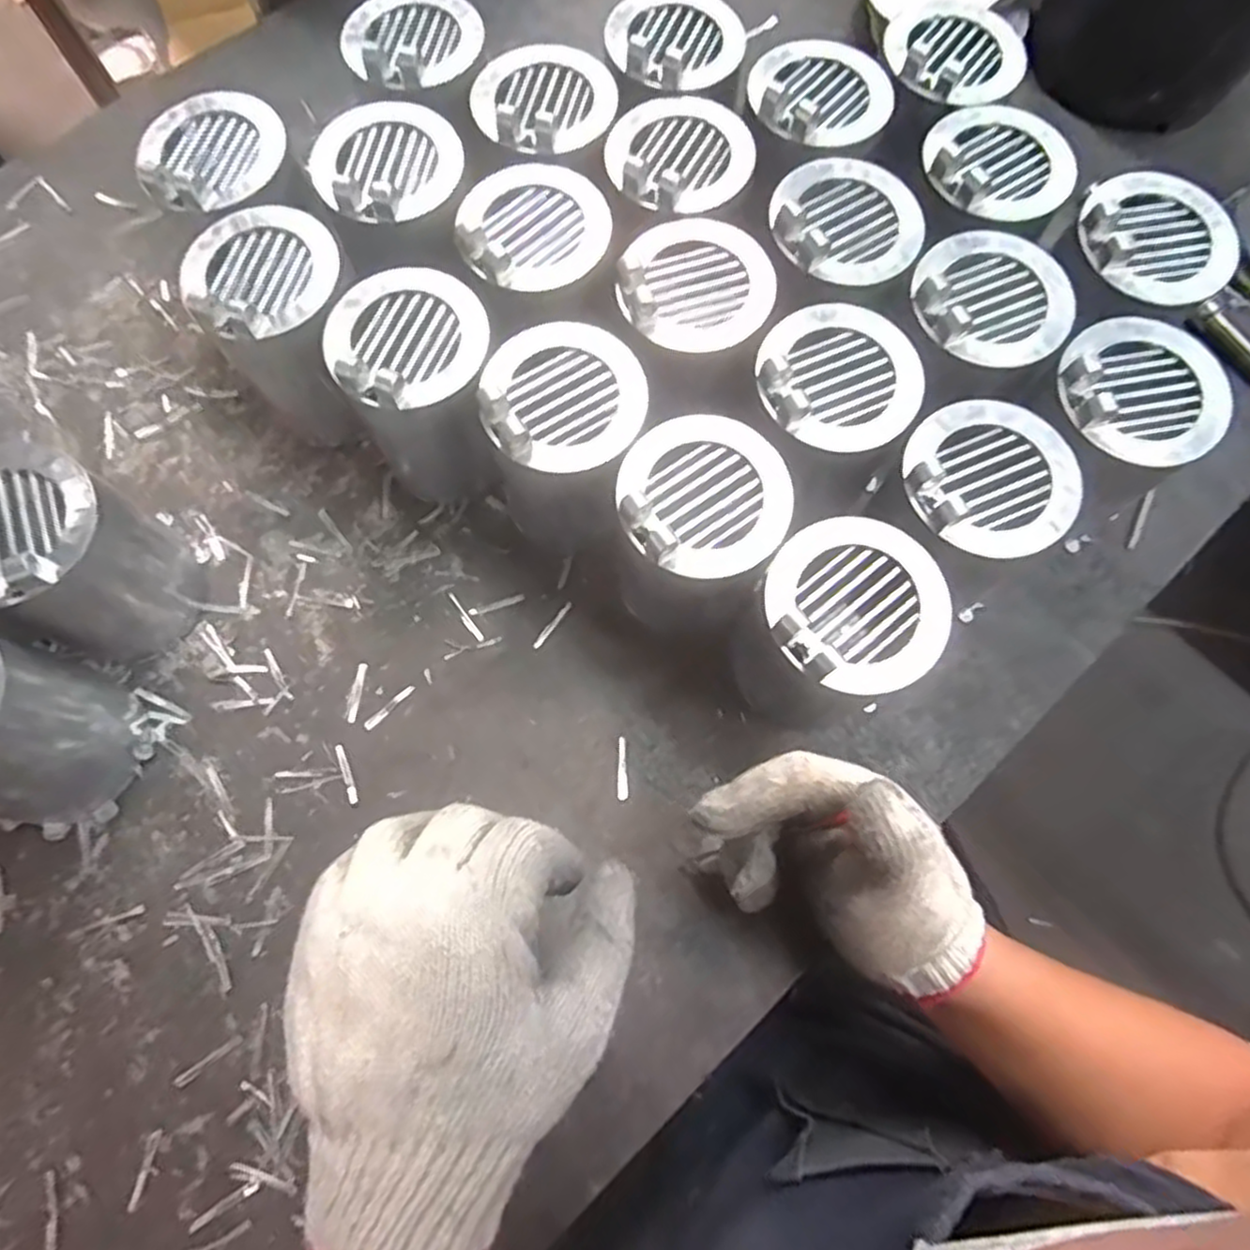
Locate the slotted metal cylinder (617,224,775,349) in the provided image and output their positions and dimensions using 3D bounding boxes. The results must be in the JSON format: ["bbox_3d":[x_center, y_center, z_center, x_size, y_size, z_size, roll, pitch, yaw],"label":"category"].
[{"bbox_3d":[0.041,-0.190,0.415,0.086,0.017,0.076,-22,75,-6],"label":"slotted metal cylinder"}]

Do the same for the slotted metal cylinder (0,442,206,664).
[{"bbox_3d":[-0.307,-0.038,0.417,0.083,0.112,0.089,0,74,0],"label":"slotted metal cylinder"}]

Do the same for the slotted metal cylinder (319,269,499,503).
[{"bbox_3d":[-0.118,-0.141,0.451,0.082,0.123,0.090,0,74,0],"label":"slotted metal cylinder"}]

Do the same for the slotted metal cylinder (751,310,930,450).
[{"bbox_3d":[0.115,-0.134,0.395,0.086,0.019,0.082,0,74,0],"label":"slotted metal cylinder"}]

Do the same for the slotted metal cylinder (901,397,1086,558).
[{"bbox_3d":[0.189,-0.077,0.377,0.087,0.015,0.080,0,74,0],"label":"slotted metal cylinder"}]

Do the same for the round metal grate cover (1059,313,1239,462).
[{"bbox_3d":[0.274,-0.125,0.390,0.085,0.013,0.081,0,74,0],"label":"round metal grate cover"}]

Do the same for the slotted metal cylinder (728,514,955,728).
[{"bbox_3d":[0.110,0.003,0.402,0.084,0.118,0.085,0,74,0],"label":"slotted metal cylinder"}]

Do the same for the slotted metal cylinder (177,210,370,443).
[{"bbox_3d":[-0.202,-0.183,0.463,0.085,0.124,0.084,0,74,0],"label":"slotted metal cylinder"}]

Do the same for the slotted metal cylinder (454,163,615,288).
[{"bbox_3d":[-0.051,-0.232,0.423,0.085,0.012,0.083,-1,74,0],"label":"slotted metal cylinder"}]

